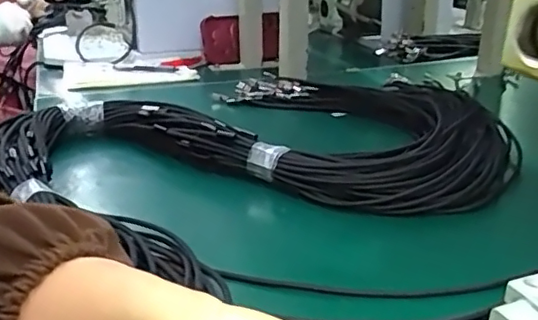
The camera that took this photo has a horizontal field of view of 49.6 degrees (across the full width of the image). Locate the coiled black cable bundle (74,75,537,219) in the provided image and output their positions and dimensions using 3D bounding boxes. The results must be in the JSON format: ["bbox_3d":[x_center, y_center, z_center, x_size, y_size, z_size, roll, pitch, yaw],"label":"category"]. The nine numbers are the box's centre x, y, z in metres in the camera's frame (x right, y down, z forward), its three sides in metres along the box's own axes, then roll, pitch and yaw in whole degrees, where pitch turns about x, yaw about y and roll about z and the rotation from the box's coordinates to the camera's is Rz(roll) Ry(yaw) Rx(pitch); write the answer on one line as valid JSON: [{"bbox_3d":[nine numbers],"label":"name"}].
[{"bbox_3d":[0.043,-0.037,0.628,0.408,0.049,0.264,14,22,29],"label":"coiled black cable bundle"}]

